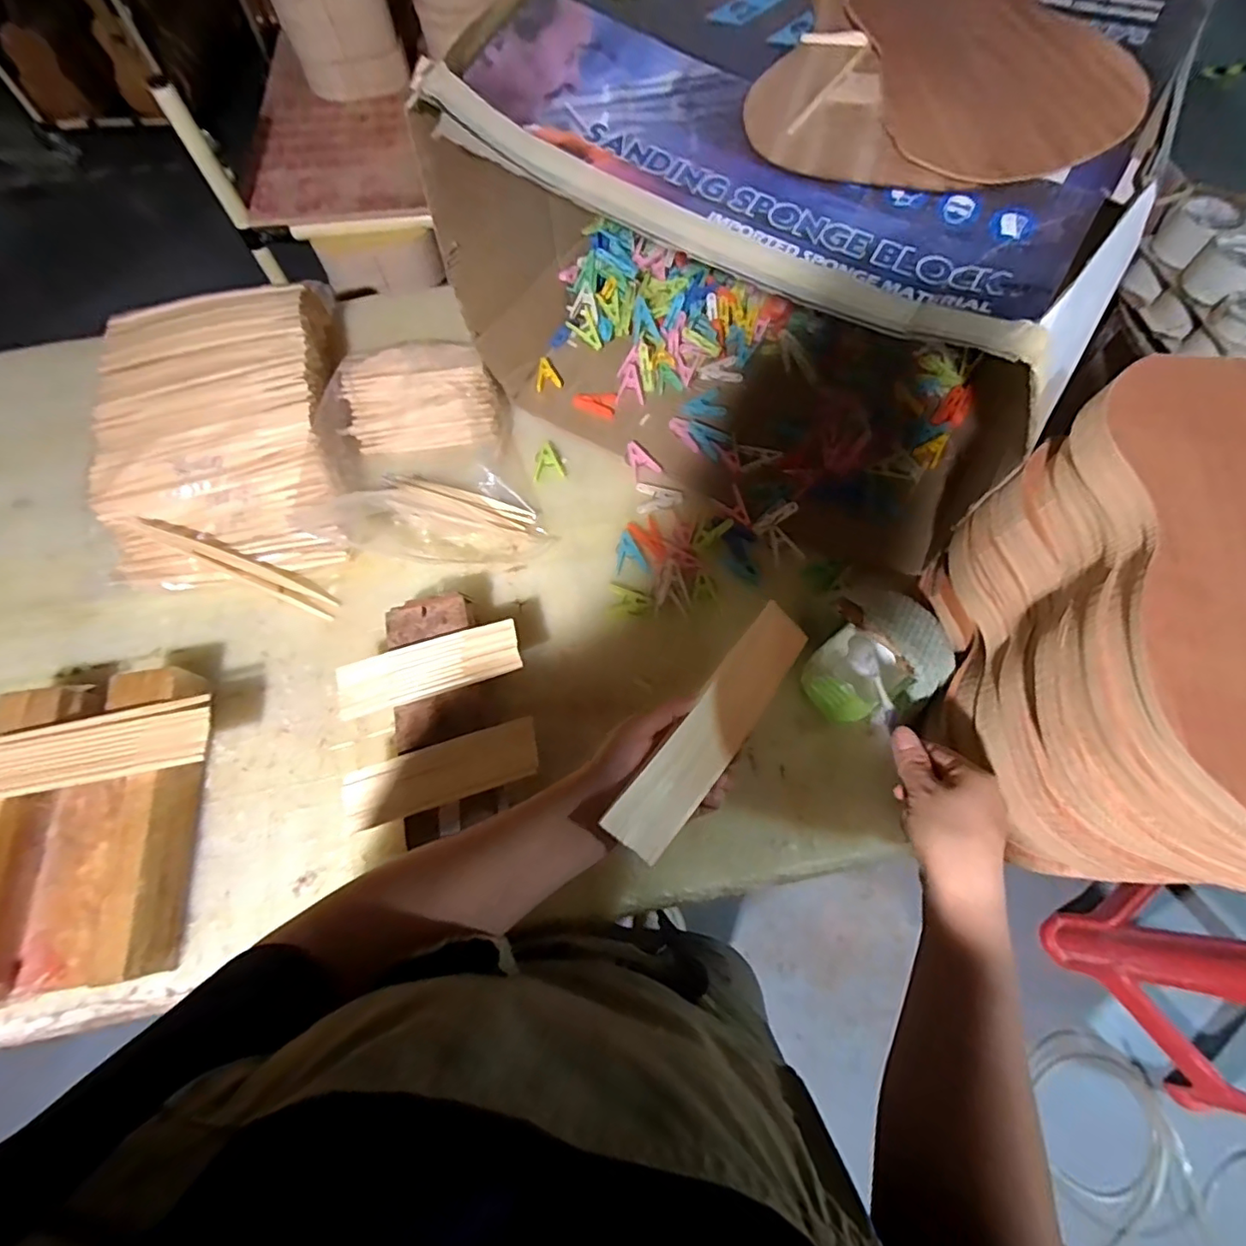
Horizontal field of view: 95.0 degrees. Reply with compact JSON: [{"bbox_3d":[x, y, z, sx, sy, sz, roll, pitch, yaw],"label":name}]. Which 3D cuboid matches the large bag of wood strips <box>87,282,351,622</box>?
[{"bbox_3d":[-0.474,-0.210,0.684,0.245,0.100,0.412,-12,67,-5],"label":"large bag of wood strips"}]

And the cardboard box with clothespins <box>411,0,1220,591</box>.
[{"bbox_3d":[0.170,-0.401,0.609,0.581,0.345,0.430,29,70,12],"label":"cardboard box with clothespins"}]

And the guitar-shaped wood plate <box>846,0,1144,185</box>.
[{"bbox_3d":[0.278,-0.446,0.452,0.176,0.007,0.240,-26,78,-1],"label":"guitar-shaped wood plate"}]

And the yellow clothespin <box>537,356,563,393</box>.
[{"bbox_3d":[-0.100,-0.332,0.761,0.033,0.016,0.045,-9,67,-3],"label":"yellow clothespin"}]

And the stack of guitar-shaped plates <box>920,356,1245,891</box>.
[{"bbox_3d":[0.403,0.022,0.419,0.243,0.220,0.312,8,67,4],"label":"stack of guitar-shaped plates"}]

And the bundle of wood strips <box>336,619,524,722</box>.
[{"bbox_3d":[-0.189,0.042,0.556,0.176,0.015,0.055,-16,68,-6],"label":"bundle of wood strips"}]

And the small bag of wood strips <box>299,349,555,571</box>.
[{"bbox_3d":[-0.238,-0.206,0.691,0.246,0.062,0.302,-9,67,-3],"label":"small bag of wood strips"}]

